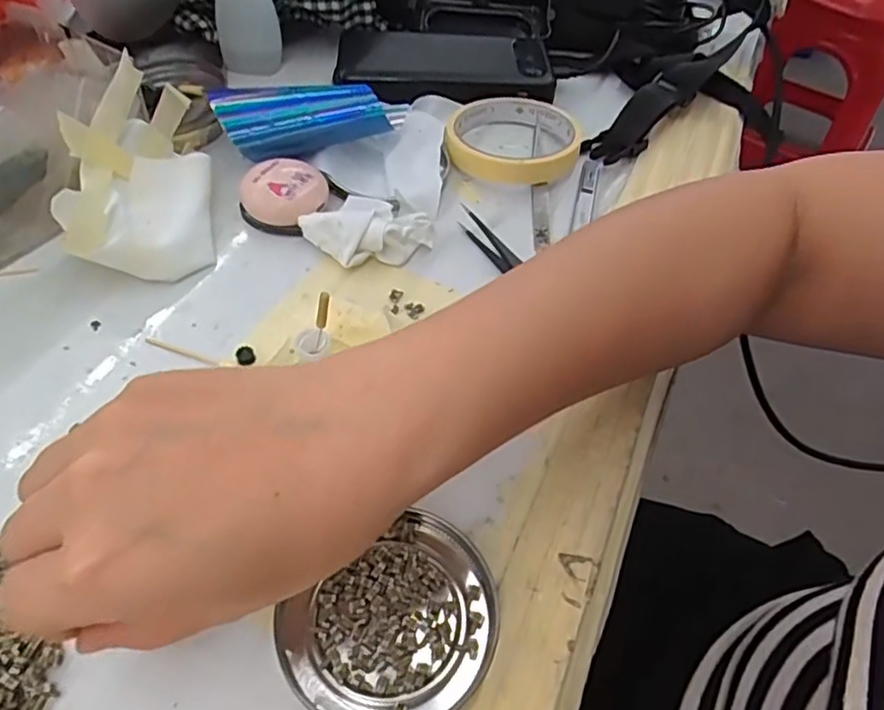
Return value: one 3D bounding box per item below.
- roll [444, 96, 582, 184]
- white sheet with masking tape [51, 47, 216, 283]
[{"bbox_3d":[0.047,-0.146,0.425,0.085,0.019,0.087,7,51,0],"label":"roll"},{"bbox_3d":[-0.162,-0.094,0.342,0.065,0.062,0.104,-7,52,-10],"label":"white sheet with masking tape"}]

